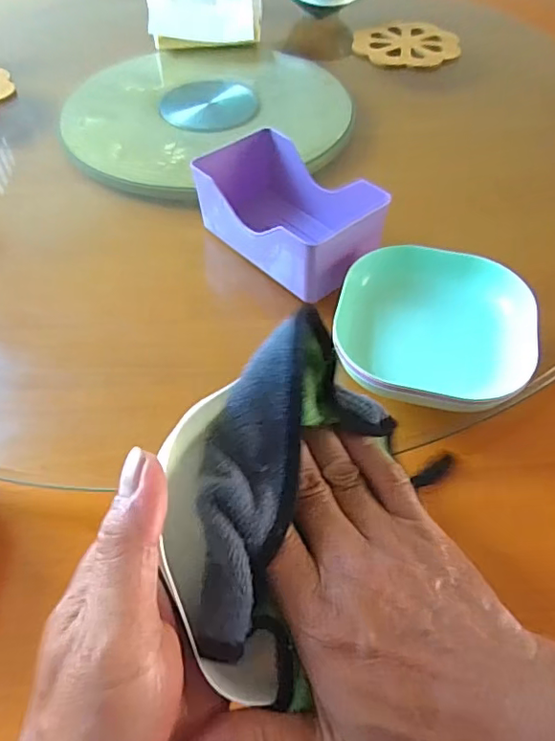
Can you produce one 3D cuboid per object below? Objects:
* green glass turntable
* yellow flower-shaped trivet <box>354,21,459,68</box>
[{"bbox_3d":[-0.086,-0.313,0.653,0.324,0.026,0.323,0,53,1],"label":"green glass turntable"},{"bbox_3d":[0.172,-0.438,0.730,0.137,0.005,0.133,4,54,5],"label":"yellow flower-shaped trivet"}]

